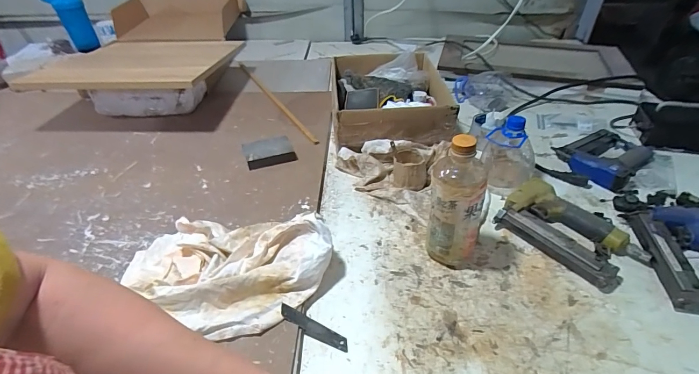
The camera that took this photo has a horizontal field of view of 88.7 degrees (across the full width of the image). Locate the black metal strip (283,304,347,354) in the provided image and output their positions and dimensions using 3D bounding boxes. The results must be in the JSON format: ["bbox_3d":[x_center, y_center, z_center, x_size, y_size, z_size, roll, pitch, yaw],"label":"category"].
[{"bbox_3d":[-0.046,0.178,0.452,0.096,0.005,0.018,24,45,12],"label":"black metal strip"}]

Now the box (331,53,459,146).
[{"bbox_3d":[0.100,-0.207,0.834,0.269,0.104,0.341,-3,39,-2],"label":"box"}]

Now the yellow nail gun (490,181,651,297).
[{"bbox_3d":[0.350,0.067,0.568,0.139,0.044,0.200,-28,46,-29],"label":"yellow nail gun"}]

